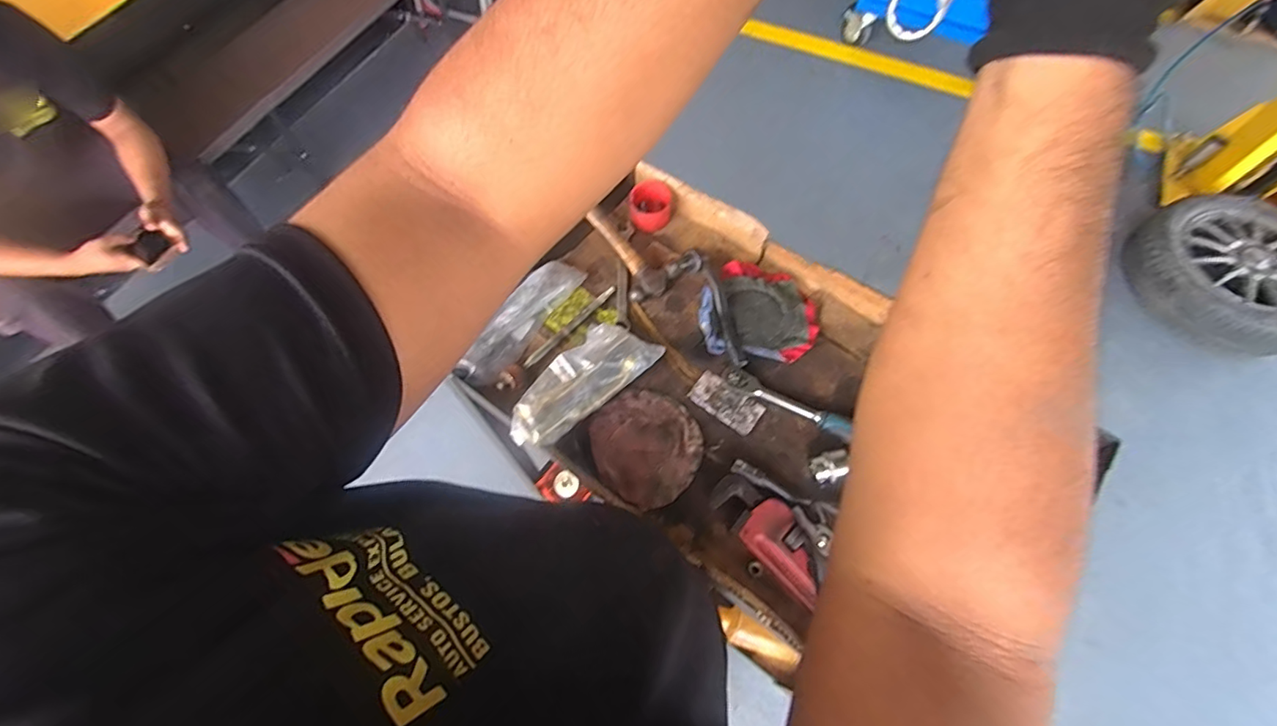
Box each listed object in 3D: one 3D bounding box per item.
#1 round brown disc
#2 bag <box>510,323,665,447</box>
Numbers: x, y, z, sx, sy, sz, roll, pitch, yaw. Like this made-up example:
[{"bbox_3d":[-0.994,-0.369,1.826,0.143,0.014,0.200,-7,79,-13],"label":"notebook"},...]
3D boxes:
[{"bbox_3d":[0.010,0.107,0.718,0.143,0.023,0.148,0,64,1],"label":"round brown disc"},{"bbox_3d":[-0.079,0.024,0.730,0.220,0.053,0.085,-40,70,-17],"label":"bag"}]

